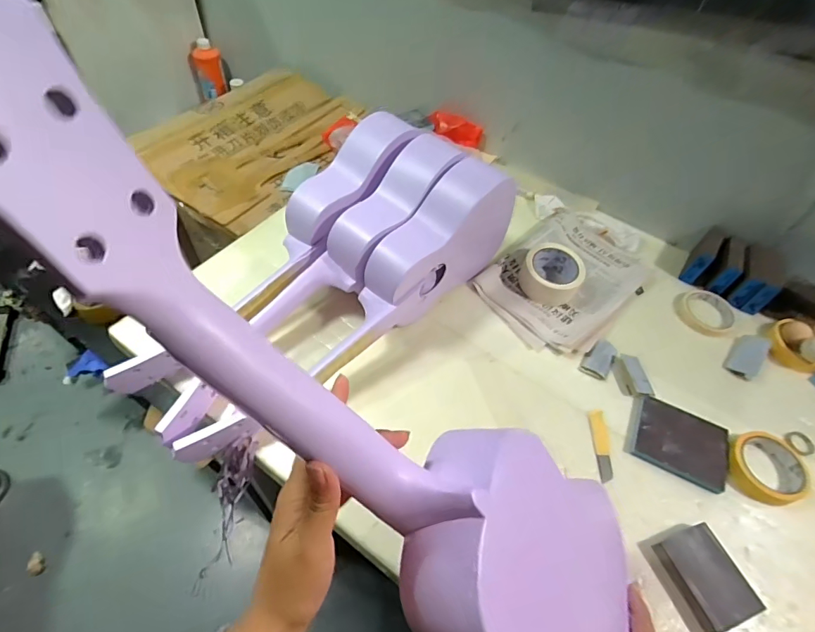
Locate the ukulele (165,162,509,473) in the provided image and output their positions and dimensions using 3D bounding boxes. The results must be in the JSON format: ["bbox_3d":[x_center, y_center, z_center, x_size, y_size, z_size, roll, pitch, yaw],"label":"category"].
[{"bbox_3d":[-0.031,-0.027,0.660,0.486,0.186,0.078,-43,67,-14],"label":"ukulele"}]

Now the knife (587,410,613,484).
[{"bbox_3d":[0.267,0.177,0.614,0.021,0.014,0.095,6,53,-1],"label":"knife"}]

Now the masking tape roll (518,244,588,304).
[{"bbox_3d":[0.244,-0.075,0.761,0.086,0.058,0.090,3,53,-4],"label":"masking tape roll"}]

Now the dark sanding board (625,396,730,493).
[{"bbox_3d":[0.370,0.169,0.609,0.119,0.028,0.096,27,55,14],"label":"dark sanding board"}]

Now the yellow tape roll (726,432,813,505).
[{"bbox_3d":[0.465,0.196,0.580,0.093,0.029,0.089,3,53,-4],"label":"yellow tape roll"}]

